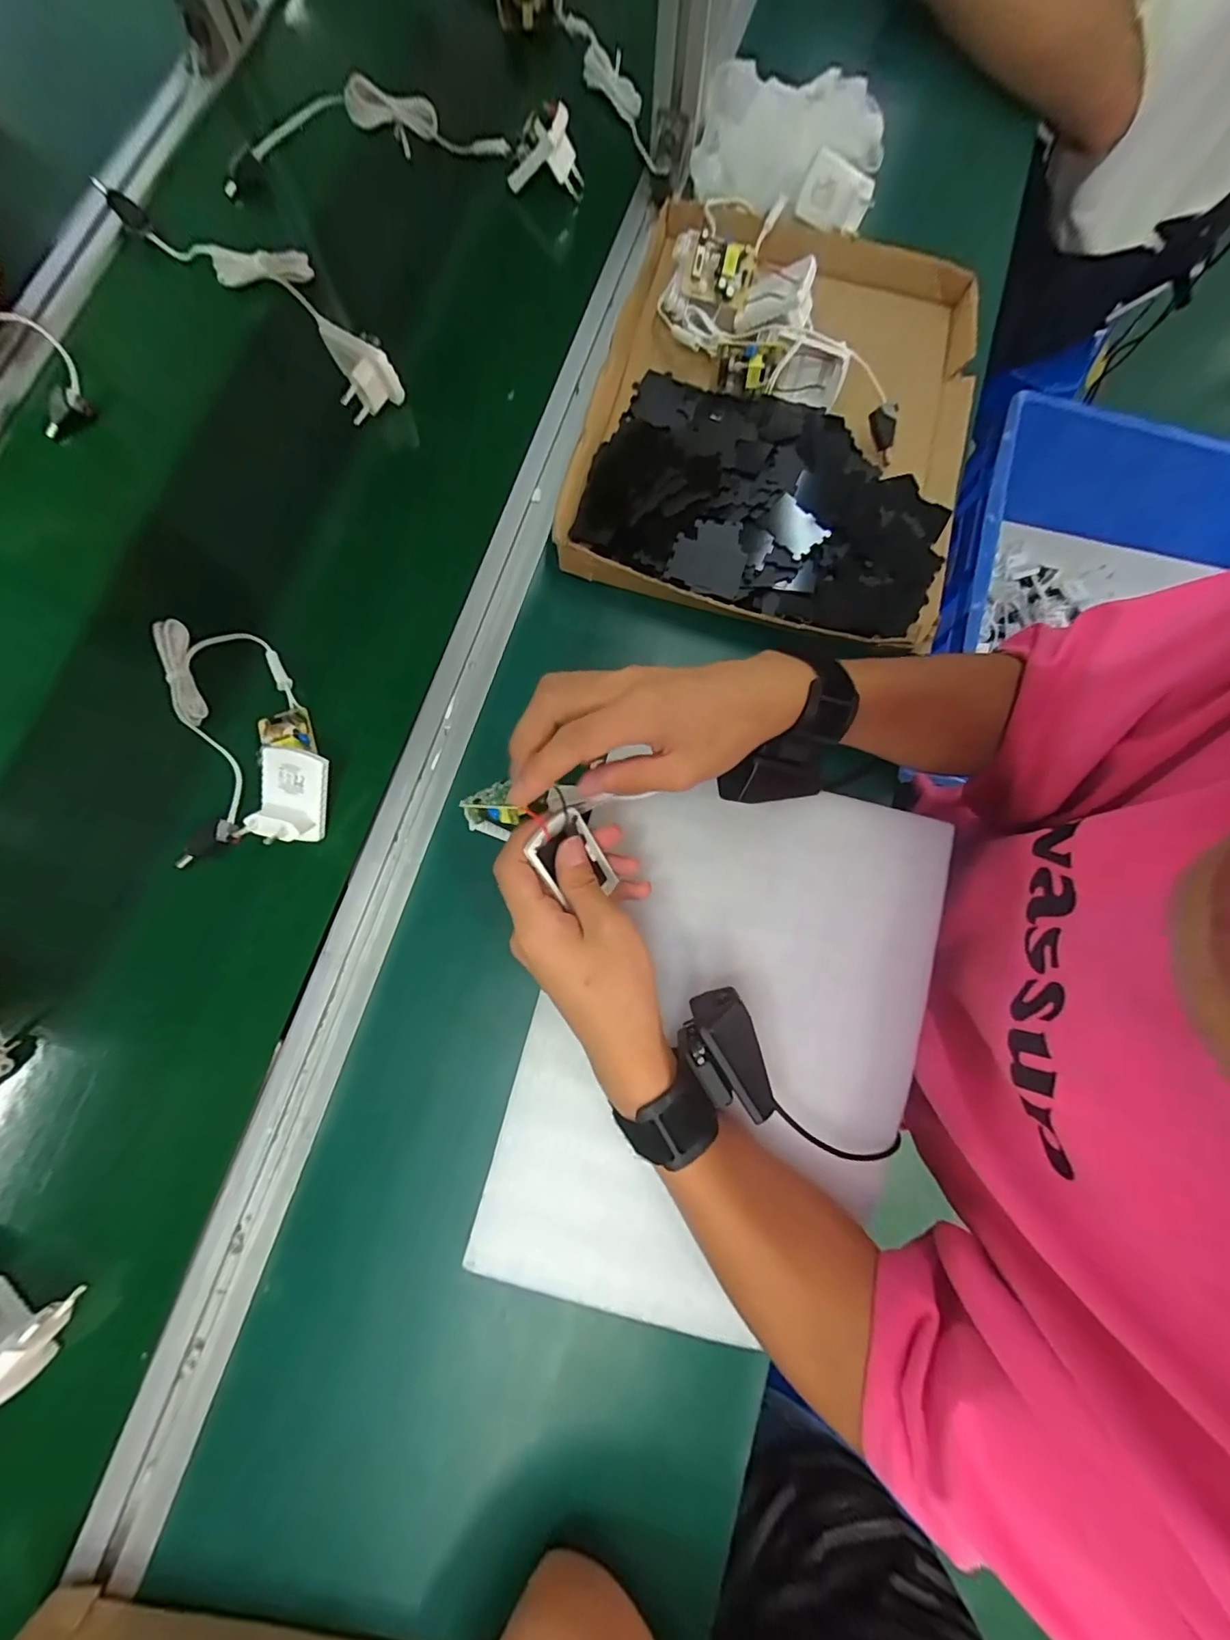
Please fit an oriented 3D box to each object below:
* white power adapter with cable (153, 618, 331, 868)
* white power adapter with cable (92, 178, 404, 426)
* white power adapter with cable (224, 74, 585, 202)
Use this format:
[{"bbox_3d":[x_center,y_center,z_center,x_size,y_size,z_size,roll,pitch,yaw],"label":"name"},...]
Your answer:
[{"bbox_3d":[-0.246,-0.062,0.349,0.106,0.033,0.166,-9,76,-4],"label":"white power adapter with cable"},{"bbox_3d":[-0.288,-0.447,0.425,0.319,0.037,0.074,41,79,8],"label":"white power adapter with cable"},{"bbox_3d":[-0.189,-0.605,0.455,0.315,0.049,0.081,2,78,0],"label":"white power adapter with cable"}]

